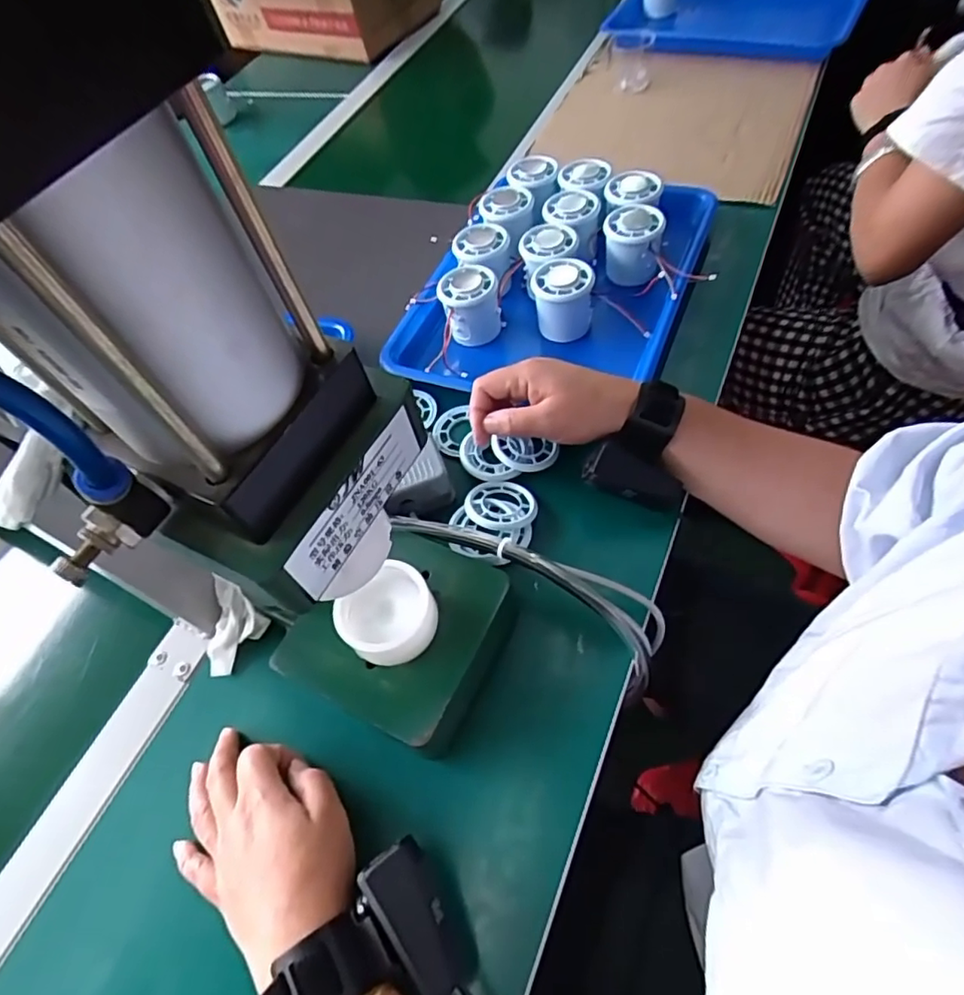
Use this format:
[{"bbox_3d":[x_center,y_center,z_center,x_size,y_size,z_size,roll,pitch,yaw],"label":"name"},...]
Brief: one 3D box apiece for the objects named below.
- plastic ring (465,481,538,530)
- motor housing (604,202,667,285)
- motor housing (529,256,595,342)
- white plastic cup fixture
[{"bbox_3d":[0.015,0.006,0.465,0.054,0.005,0.051,0,43,0],"label":"plastic ring"},{"bbox_3d":[0.150,-0.251,0.585,0.055,0.053,0.059,-1,57,10],"label":"motor housing"},{"bbox_3d":[0.076,-0.186,0.557,0.055,0.055,0.059,-1,56,10],"label":"motor housing"},{"bbox_3d":[-0.058,0.077,0.381,0.056,0.028,0.060,-5,56,7],"label":"white plastic cup fixture"}]

